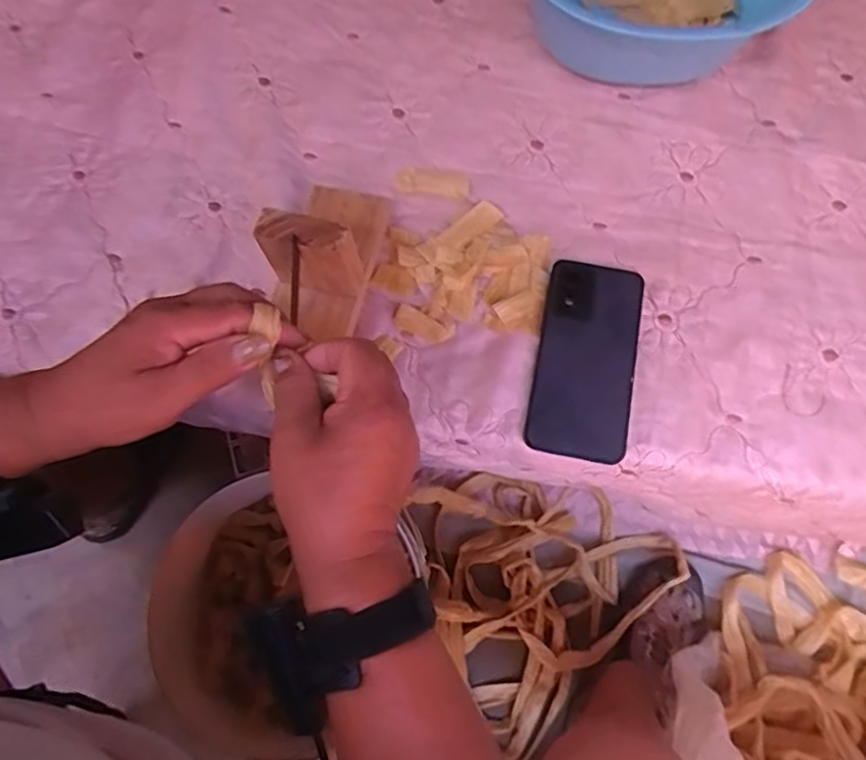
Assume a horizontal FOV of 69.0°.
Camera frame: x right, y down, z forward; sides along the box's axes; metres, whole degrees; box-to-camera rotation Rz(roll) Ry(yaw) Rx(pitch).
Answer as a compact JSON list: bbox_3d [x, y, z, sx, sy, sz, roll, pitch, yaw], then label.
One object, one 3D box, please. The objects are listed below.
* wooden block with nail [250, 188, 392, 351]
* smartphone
[{"bbox_3d":[-0.082,-0.114,0.501,0.070,0.107,0.111,11,73,6],"label":"wooden block with nail"},{"bbox_3d":[0.124,-0.019,0.510,0.078,0.013,0.165,11,73,6],"label":"smartphone"}]

